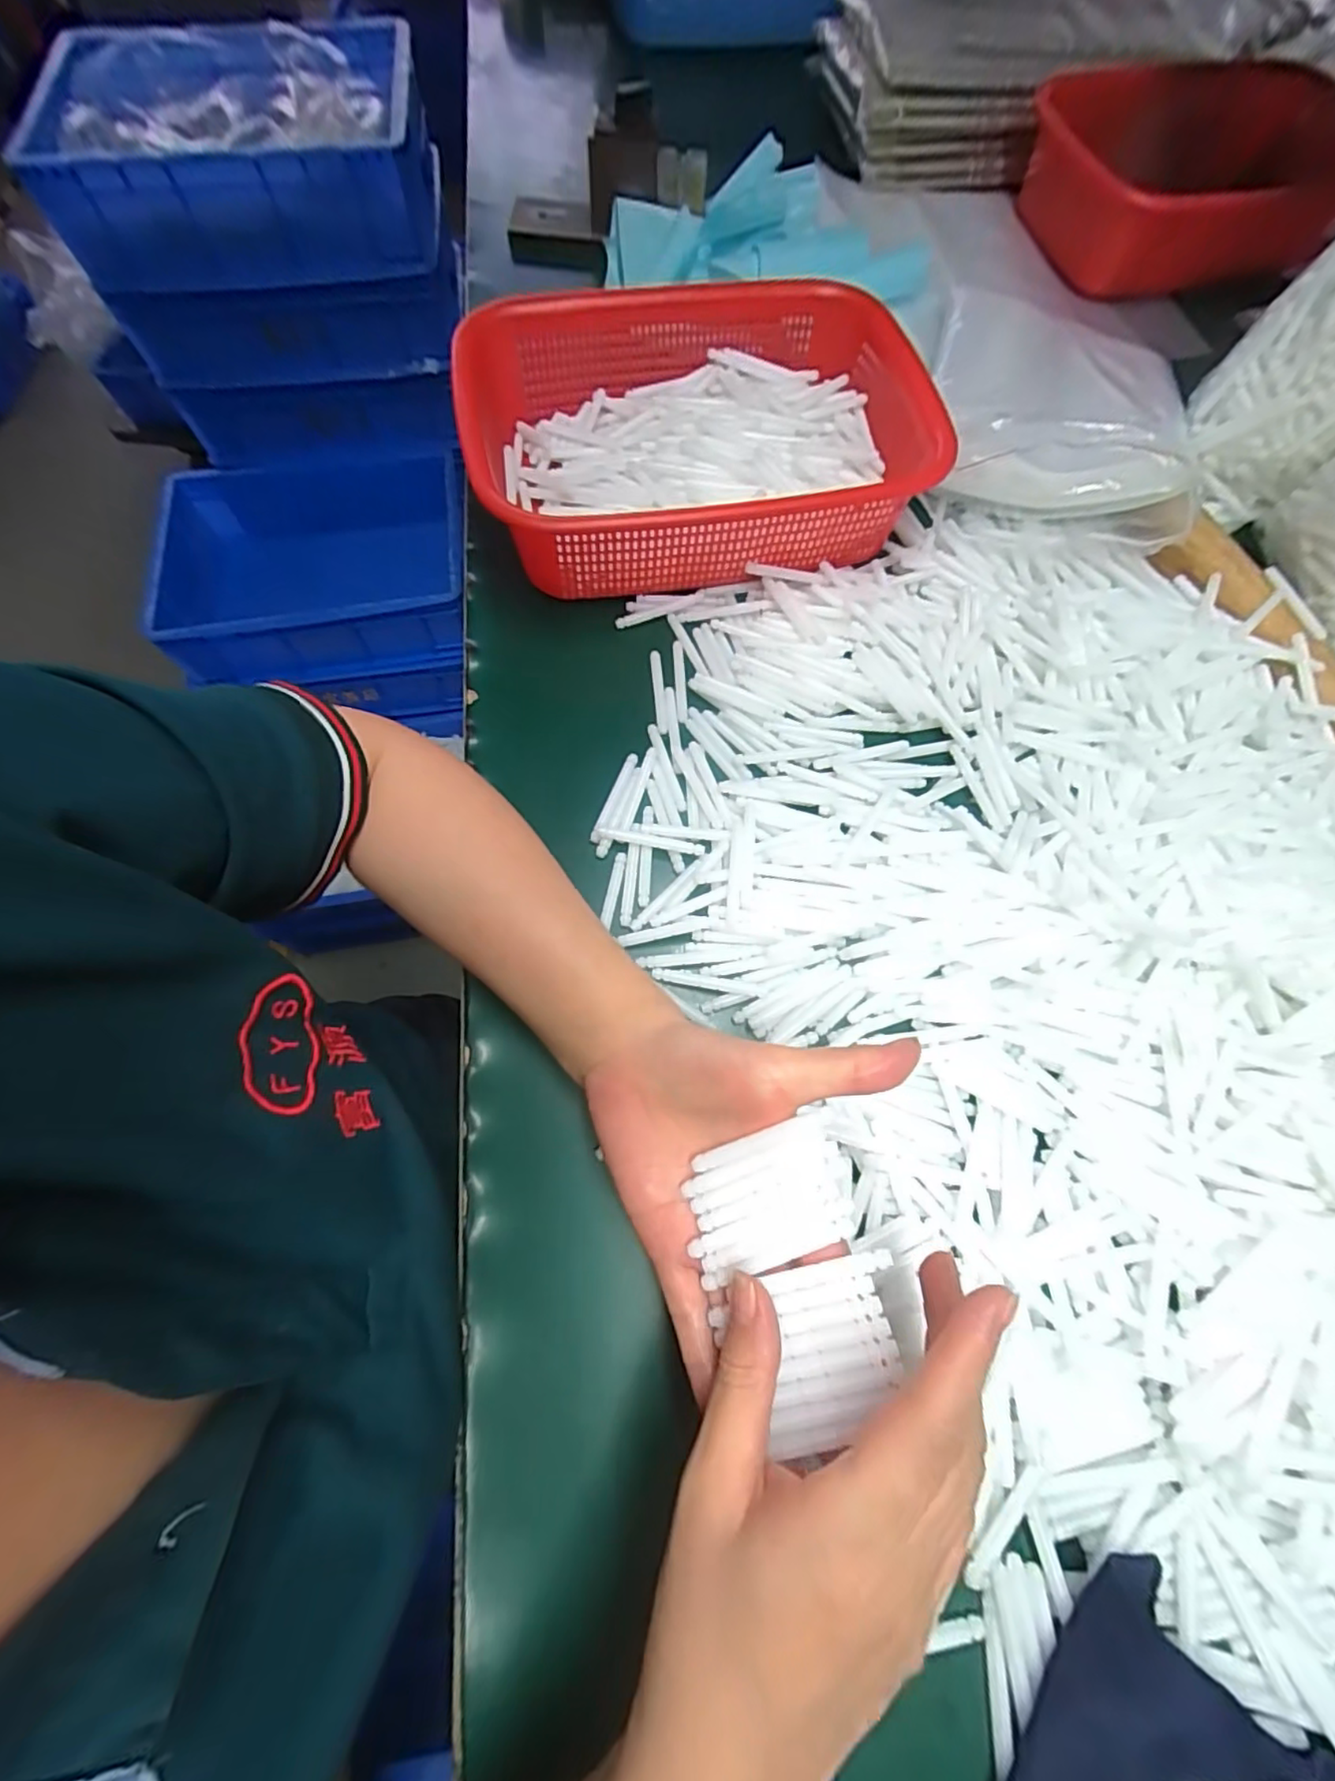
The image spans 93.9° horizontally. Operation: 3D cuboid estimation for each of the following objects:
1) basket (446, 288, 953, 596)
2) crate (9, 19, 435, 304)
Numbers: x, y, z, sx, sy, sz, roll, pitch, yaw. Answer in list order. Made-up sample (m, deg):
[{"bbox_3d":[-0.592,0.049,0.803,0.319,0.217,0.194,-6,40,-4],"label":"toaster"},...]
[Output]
[{"bbox_3d":[0.025,-0.296,0.410,0.296,0.073,0.207,-12,69,-3],"label":"basket"},{"bbox_3d":[-0.497,-0.871,0.739,0.410,0.124,0.278,-12,69,-3],"label":"crate"}]

